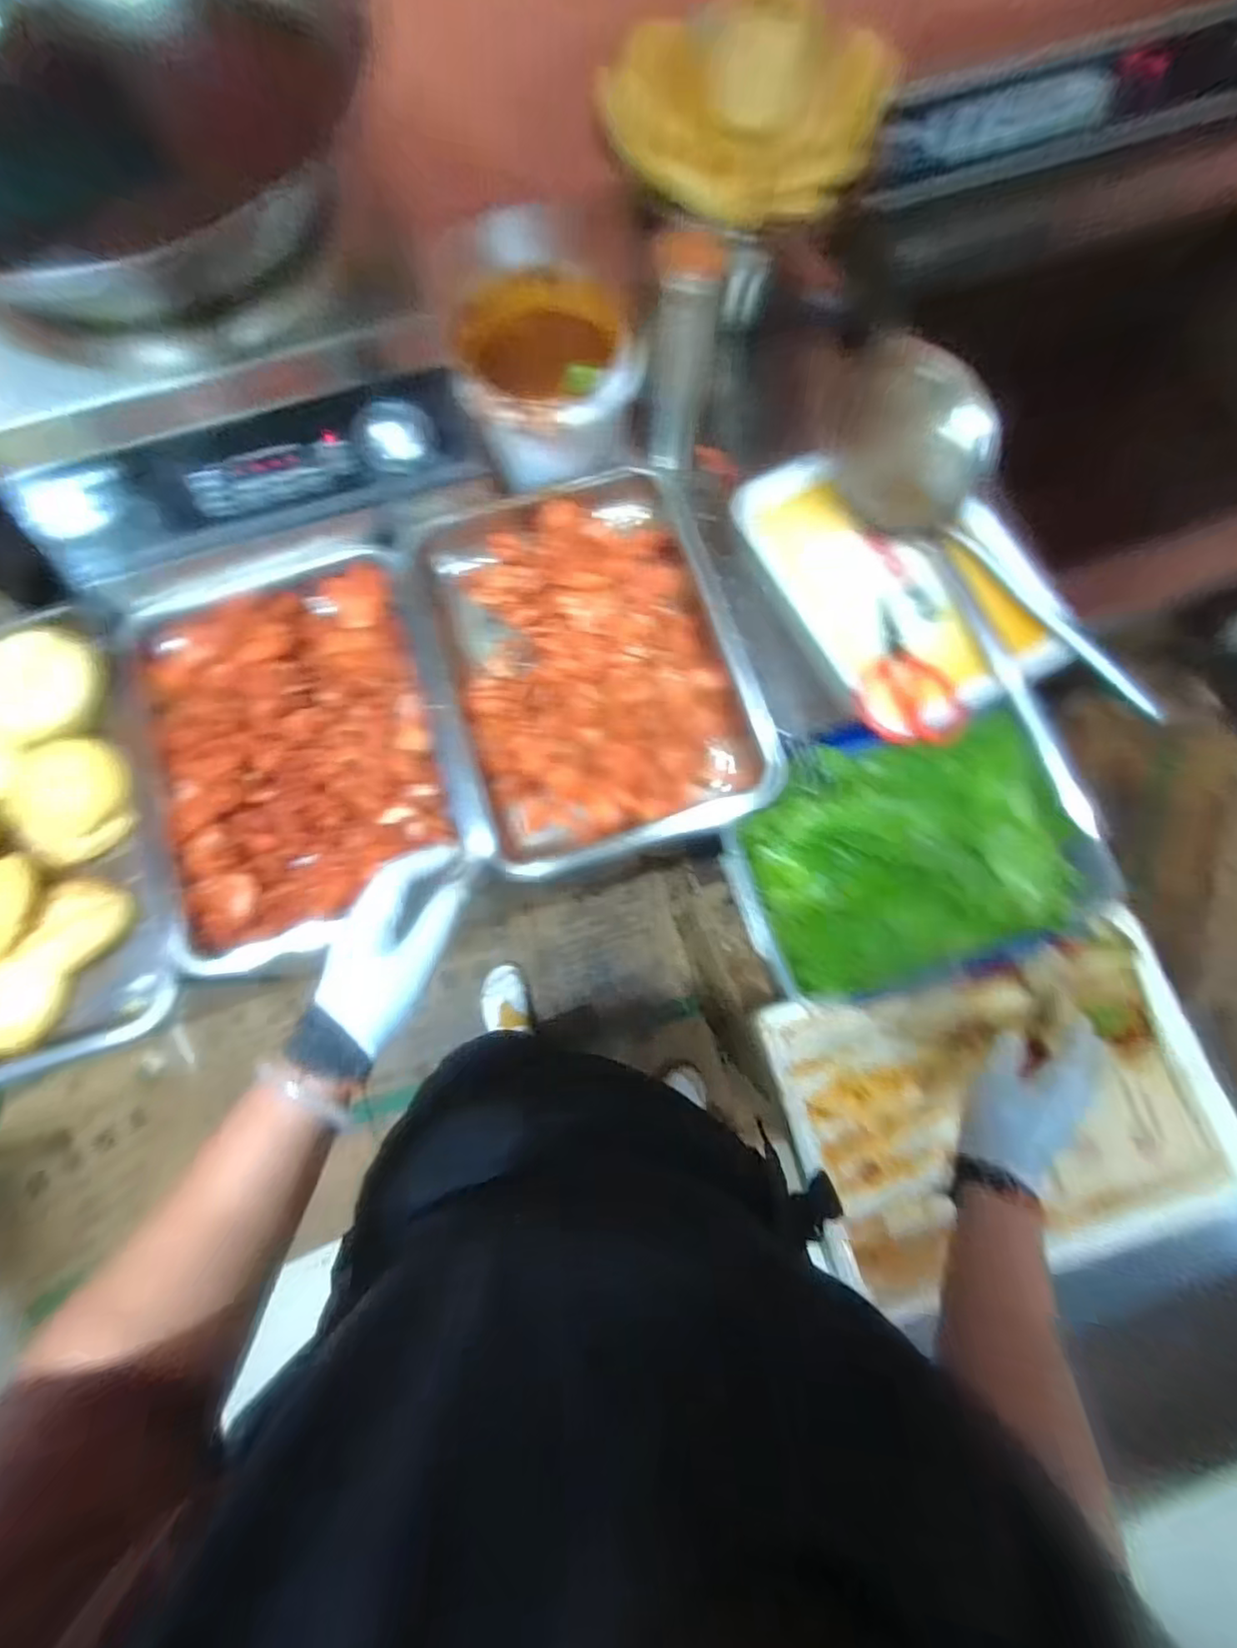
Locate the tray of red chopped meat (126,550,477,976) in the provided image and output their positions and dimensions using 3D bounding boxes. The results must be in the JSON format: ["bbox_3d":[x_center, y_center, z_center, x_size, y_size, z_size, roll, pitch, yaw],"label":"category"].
[{"bbox_3d":[-0.329,-0.082,0.651,0.290,0.053,0.408,-17,78,-4],"label":"tray of red chopped meat"}]

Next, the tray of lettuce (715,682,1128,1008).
[{"bbox_3d":[0.313,0.025,0.689,0.369,0.108,0.270,-19,78,-5],"label":"tray of lettuce"}]

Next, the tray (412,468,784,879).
[{"bbox_3d":[-0.032,-0.170,0.652,0.306,0.044,0.418,-18,78,-5],"label":"tray"}]

